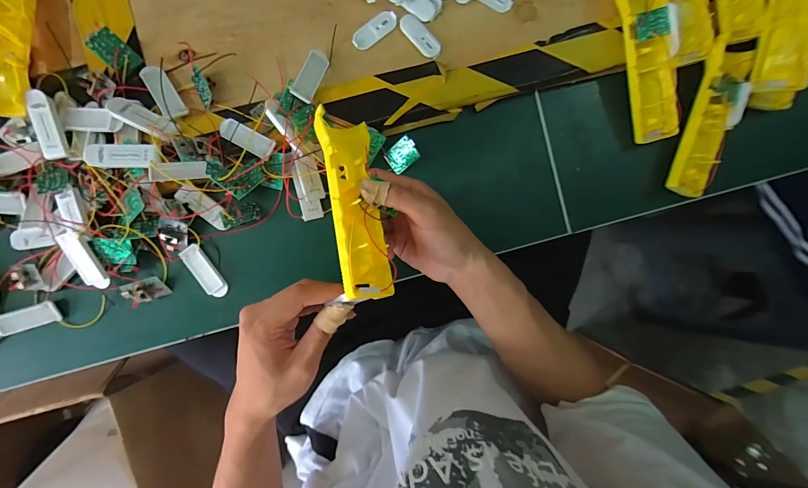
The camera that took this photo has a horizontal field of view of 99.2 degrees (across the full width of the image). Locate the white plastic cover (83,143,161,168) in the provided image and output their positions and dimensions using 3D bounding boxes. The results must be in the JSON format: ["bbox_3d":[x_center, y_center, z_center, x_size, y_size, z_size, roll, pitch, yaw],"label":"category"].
[{"bbox_3d":[-0.250,-0.079,0.306,0.059,0.010,0.021,-2,94,-5],"label":"white plastic cover"}]

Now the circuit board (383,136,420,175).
[{"bbox_3d":[-0.002,-0.090,0.352,0.037,0.004,0.026,-35,90,33],"label":"circuit board"}]

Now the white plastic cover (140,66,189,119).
[{"bbox_3d":[-0.227,-0.144,0.324,0.019,0.012,0.057,-31,96,-2],"label":"white plastic cover"}]

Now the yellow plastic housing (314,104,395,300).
[{"bbox_3d":[-0.040,-0.035,0.282,0.039,0.033,0.158,-11,75,-4],"label":"yellow plastic housing"}]

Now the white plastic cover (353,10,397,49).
[{"bbox_3d":[-0.029,-0.213,0.341,0.050,0.004,0.020,-39,96,-1],"label":"white plastic cover"}]

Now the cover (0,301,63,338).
[{"bbox_3d":[-0.391,0.084,0.336,0.102,0.013,0.027,-26,95,-3],"label":"cover"}]

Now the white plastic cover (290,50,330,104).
[{"bbox_3d":[-0.088,-0.160,0.328,0.018,0.009,0.056,20,72,-6],"label":"white plastic cover"}]

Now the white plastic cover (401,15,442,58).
[{"bbox_3d":[0.017,-0.208,0.344,0.019,0.005,0.051,-42,96,-1],"label":"white plastic cover"}]

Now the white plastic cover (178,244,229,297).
[{"bbox_3d":[-0.202,0.029,0.350,0.021,0.006,0.057,-35,96,-2],"label":"white plastic cover"}]

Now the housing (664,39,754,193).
[{"bbox_3d":[0.321,-0.135,0.359,0.046,0.023,0.162,19,92,-6],"label":"housing"}]

